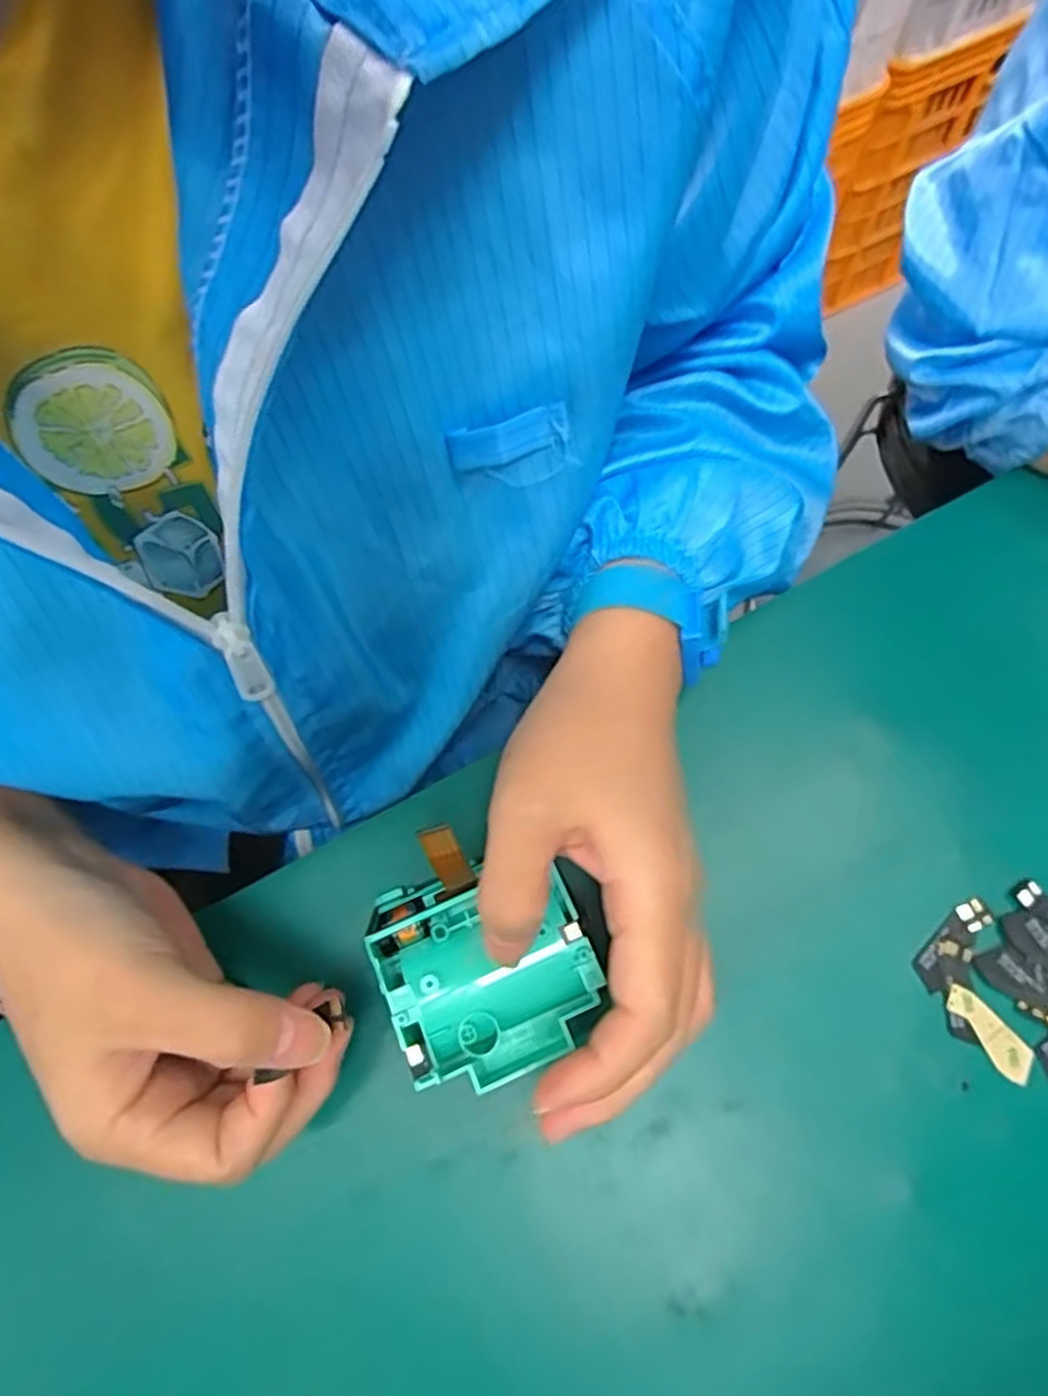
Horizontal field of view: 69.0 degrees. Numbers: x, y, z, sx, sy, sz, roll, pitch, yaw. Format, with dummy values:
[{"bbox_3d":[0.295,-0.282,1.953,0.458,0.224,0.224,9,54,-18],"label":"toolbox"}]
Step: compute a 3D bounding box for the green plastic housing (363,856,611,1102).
[{"bbox_3d":[-0.015,0.097,0.282,0.073,0.031,0.076,-27,73,-7],"label":"green plastic housing"}]

